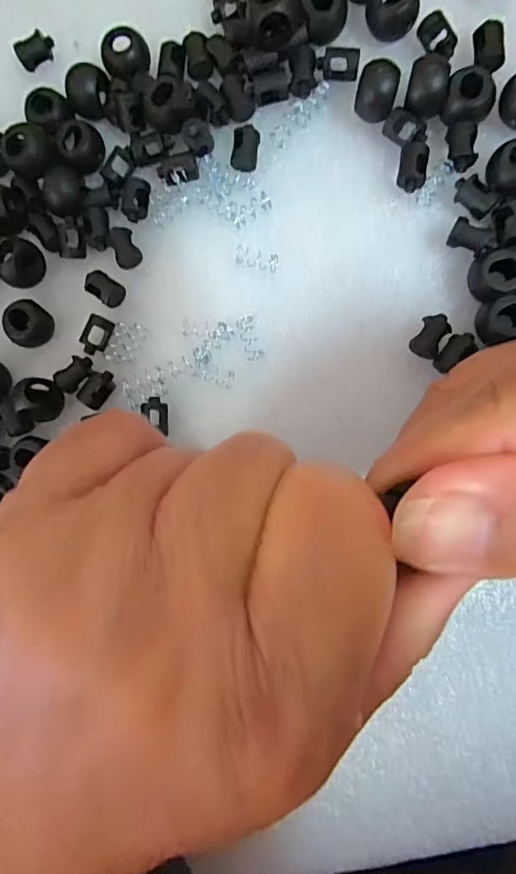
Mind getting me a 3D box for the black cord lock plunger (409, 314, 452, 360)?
[{"bbox_3d":[0.060,-0.035,0.168,0.010,0.008,0.015,33,92,6],"label":"black cord lock plunger"}]

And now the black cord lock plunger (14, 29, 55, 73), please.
[{"bbox_3d":[-0.088,-0.153,0.192,0.015,0.007,0.007,-37,83,5],"label":"black cord lock plunger"}]

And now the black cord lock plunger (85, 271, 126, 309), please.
[{"bbox_3d":[-0.058,-0.056,0.184,0.015,0.007,0.009,35,93,8],"label":"black cord lock plunger"}]

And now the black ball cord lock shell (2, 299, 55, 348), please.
[{"bbox_3d":[-0.088,-0.043,0.188,0.015,0.014,0.015,0,88,8],"label":"black ball cord lock shell"}]

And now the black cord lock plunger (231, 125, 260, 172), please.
[{"bbox_3d":[-0.005,-0.106,0.178,0.010,0.004,0.015,5,89,9],"label":"black cord lock plunger"}]

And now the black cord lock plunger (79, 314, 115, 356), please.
[{"bbox_3d":[-0.061,-0.038,0.182,0.008,0.005,0.015,23,91,8],"label":"black cord lock plunger"}]

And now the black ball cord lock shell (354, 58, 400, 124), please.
[{"bbox_3d":[0.041,-0.119,0.167,0.013,0.013,0.015,19,91,9],"label":"black ball cord lock shell"}]

